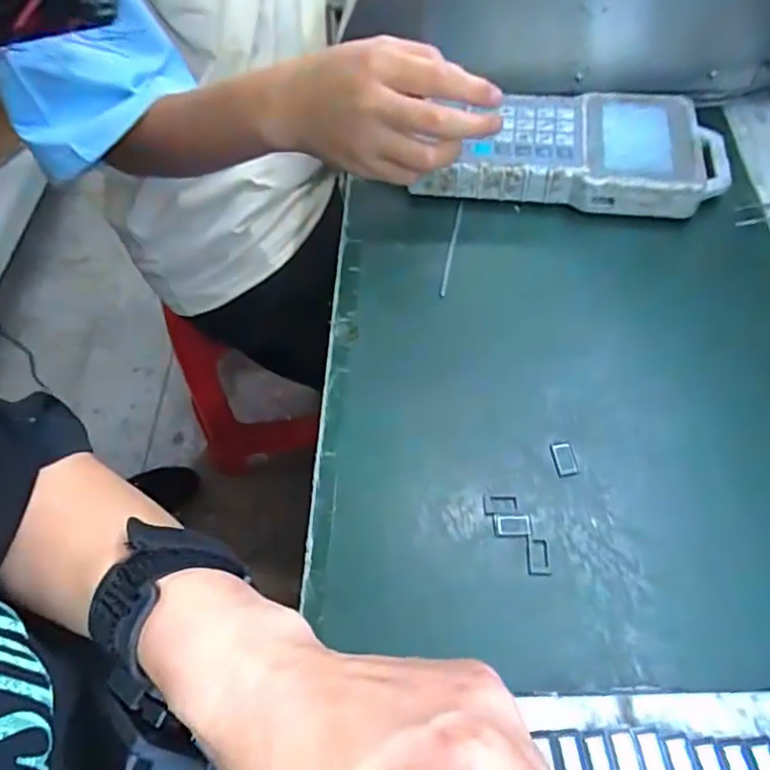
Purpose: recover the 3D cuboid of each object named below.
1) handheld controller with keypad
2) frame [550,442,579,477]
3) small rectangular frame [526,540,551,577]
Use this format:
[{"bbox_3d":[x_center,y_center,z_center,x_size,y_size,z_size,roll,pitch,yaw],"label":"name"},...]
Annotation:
[{"bbox_3d":[0.140,-0.179,0.459,0.224,0.033,0.111,9,60,9],"label":"handheld controller with keypad"},{"bbox_3d":[0.102,0.042,0.344,0.012,0.004,0.019,-10,63,-2],"label":"frame"},{"bbox_3d":[0.080,0.090,0.316,0.012,0.004,0.019,0,59,4],"label":"small rectangular frame"}]

